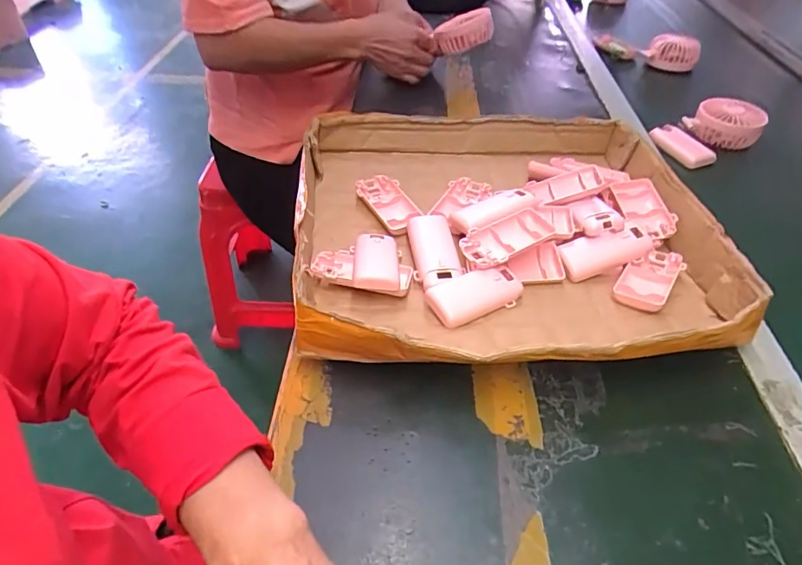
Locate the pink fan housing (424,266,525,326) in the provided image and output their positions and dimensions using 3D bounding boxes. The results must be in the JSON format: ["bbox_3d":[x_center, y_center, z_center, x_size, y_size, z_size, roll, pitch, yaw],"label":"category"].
[{"bbox_3d":[0.070,0.011,0.473,0.091,0.023,0.049,-19,48,-19],"label":"pink fan housing"}]

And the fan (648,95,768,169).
[{"bbox_3d":[0.428,-0.213,0.699,0.139,0.048,0.084,-19,48,-19],"label":"fan"}]

